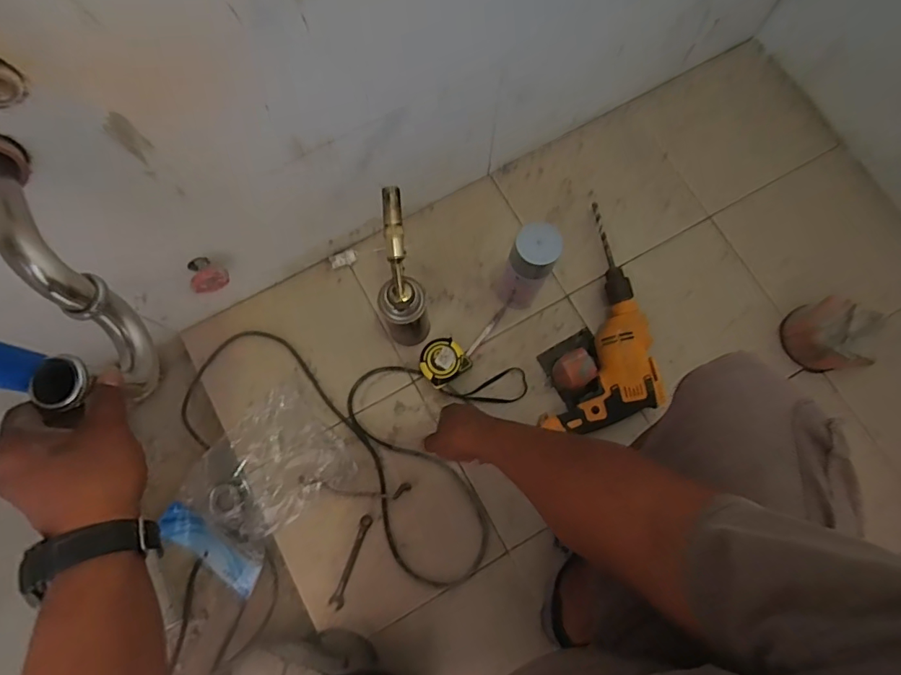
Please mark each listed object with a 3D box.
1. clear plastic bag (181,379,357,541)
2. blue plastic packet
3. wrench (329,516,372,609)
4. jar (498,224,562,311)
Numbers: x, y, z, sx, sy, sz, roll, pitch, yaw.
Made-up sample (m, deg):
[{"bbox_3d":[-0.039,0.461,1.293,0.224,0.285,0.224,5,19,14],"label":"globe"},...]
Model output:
[{"bbox_3d":[-0.294,0.211,0.791,0.244,0.047,0.178,-40,81,-9],"label":"clear plastic bag"},{"bbox_3d":[-0.368,0.323,0.762,0.186,0.034,0.056,28,78,18],"label":"blue plastic packet"},{"bbox_3d":[-0.151,0.342,0.764,0.020,0.008,0.137,19,77,3],"label":"wrench"},{"bbox_3d":[0.114,-0.100,0.762,0.057,0.219,0.060,0,77,-1],"label":"jar"}]

